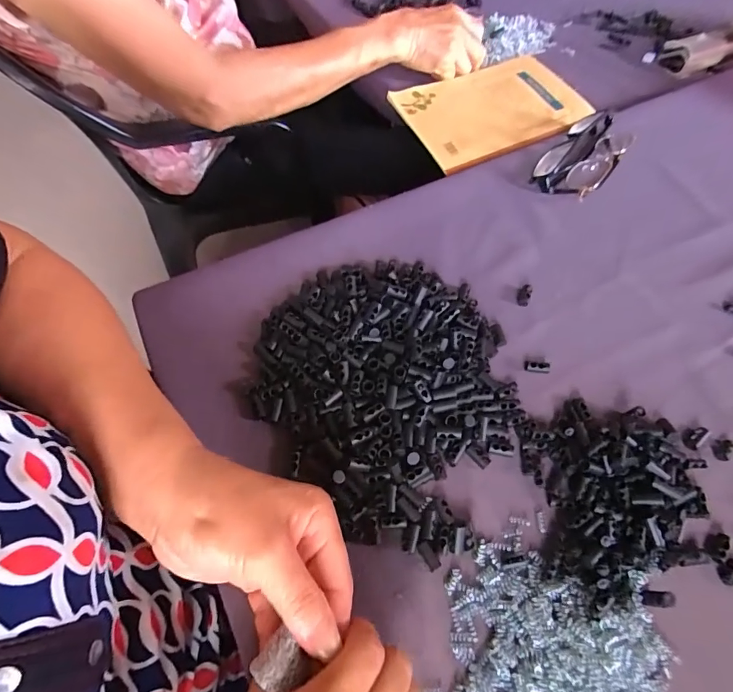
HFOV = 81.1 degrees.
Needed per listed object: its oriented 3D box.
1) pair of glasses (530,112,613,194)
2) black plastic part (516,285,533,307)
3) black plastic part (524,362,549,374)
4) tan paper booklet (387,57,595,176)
[{"bbox_3d":[0.217,-0.208,0.453,0.032,0.025,0.124,41,69,19],"label":"pair of glasses"},{"bbox_3d":[0.139,-0.045,0.377,0.011,0.006,0.021,20,62,8],"label":"black plastic part"},{"bbox_3d":[0.137,0.017,0.343,0.019,0.006,0.008,11,62,3],"label":"black plastic part"},{"bbox_3d":[0.153,-0.281,0.506,0.211,0.011,0.158,-21,64,-11],"label":"tan paper booklet"}]

